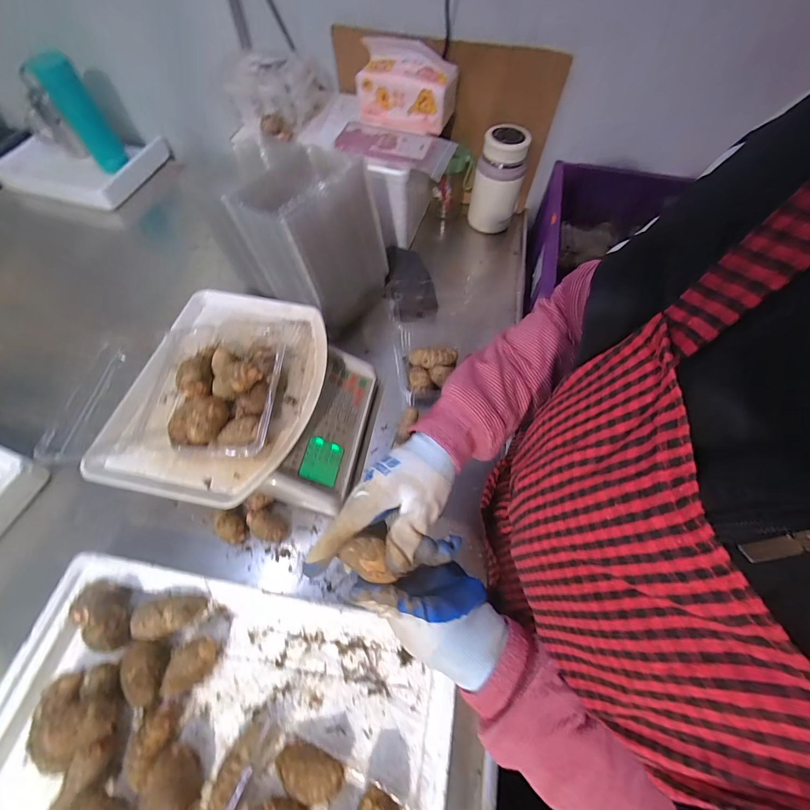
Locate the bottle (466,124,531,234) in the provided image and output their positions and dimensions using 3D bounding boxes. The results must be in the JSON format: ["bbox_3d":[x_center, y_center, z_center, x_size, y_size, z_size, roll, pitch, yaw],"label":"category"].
[{"bbox_3d":[0.188,-0.451,0.765,0.094,0.182,0.083,9,62,5],"label":"bottle"}]

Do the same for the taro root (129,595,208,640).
[{"bbox_3d":[-0.266,0.232,0.410,0.076,0.036,0.038,-11,62,-6],"label":"taro root"}]

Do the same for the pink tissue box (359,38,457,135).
[{"bbox_3d":[0.003,-0.552,0.646,0.170,0.103,0.075,9,62,5],"label":"pink tissue box"}]

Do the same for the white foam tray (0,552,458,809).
[{"bbox_3d":[-0.192,0.344,0.367,0.466,0.076,0.299,9,60,4],"label":"white foam tray"}]

